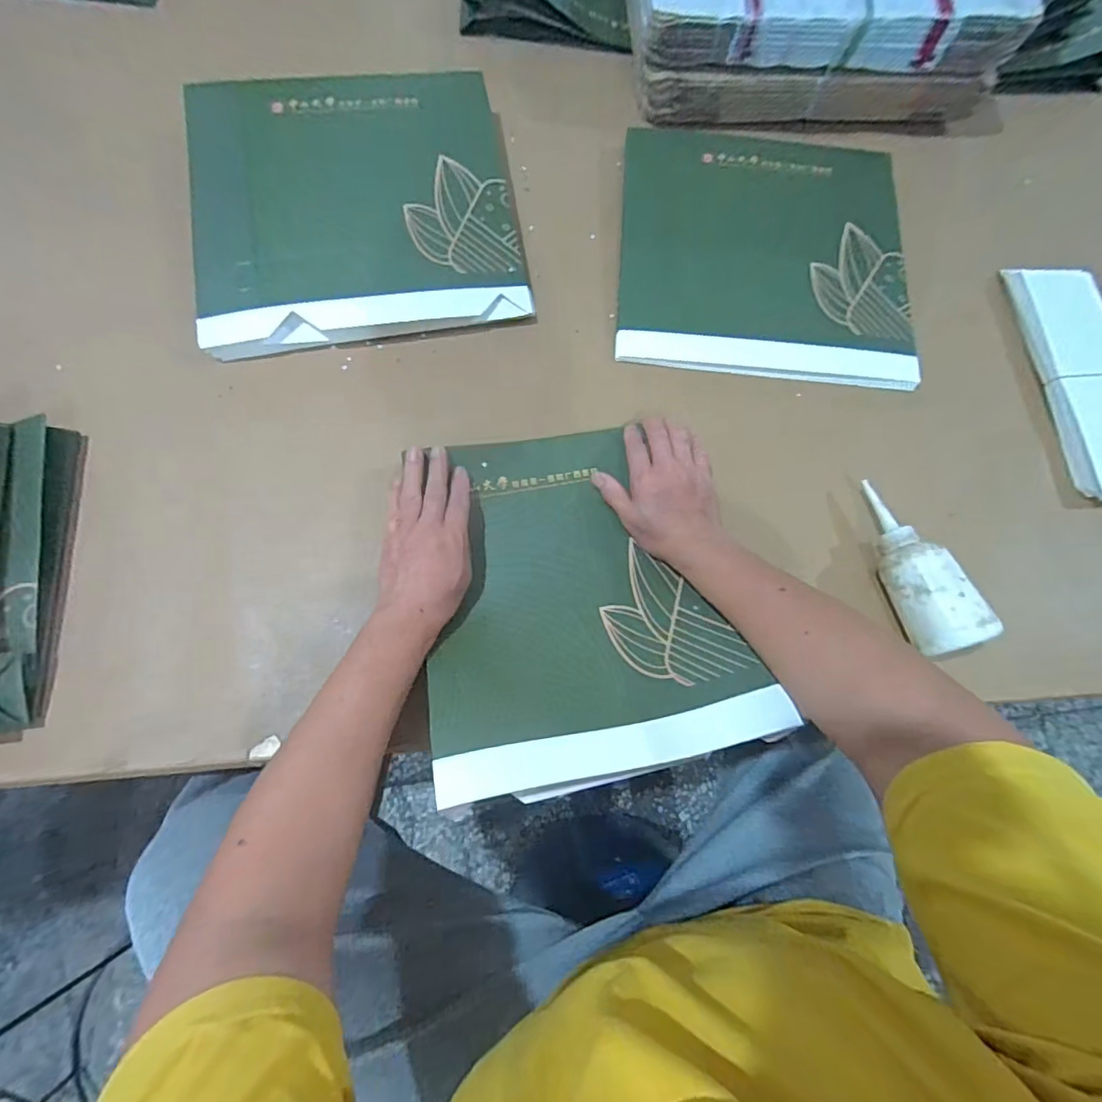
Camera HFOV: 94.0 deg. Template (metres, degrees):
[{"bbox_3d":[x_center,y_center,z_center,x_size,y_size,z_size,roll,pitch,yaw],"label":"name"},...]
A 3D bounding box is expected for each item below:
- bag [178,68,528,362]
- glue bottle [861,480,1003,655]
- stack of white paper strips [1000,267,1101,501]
[{"bbox_3d":[-0.206,-0.374,0.551,0.337,0.056,0.307,-11,74,-7],"label":"bag"},{"bbox_3d":[0.322,0.011,0.460,0.045,0.054,0.168,-9,59,-5],"label":"glue bottle"},{"bbox_3d":[0.587,-0.188,0.555,0.099,0.021,0.275,-2,73,-4],"label":"stack of white paper strips"}]

